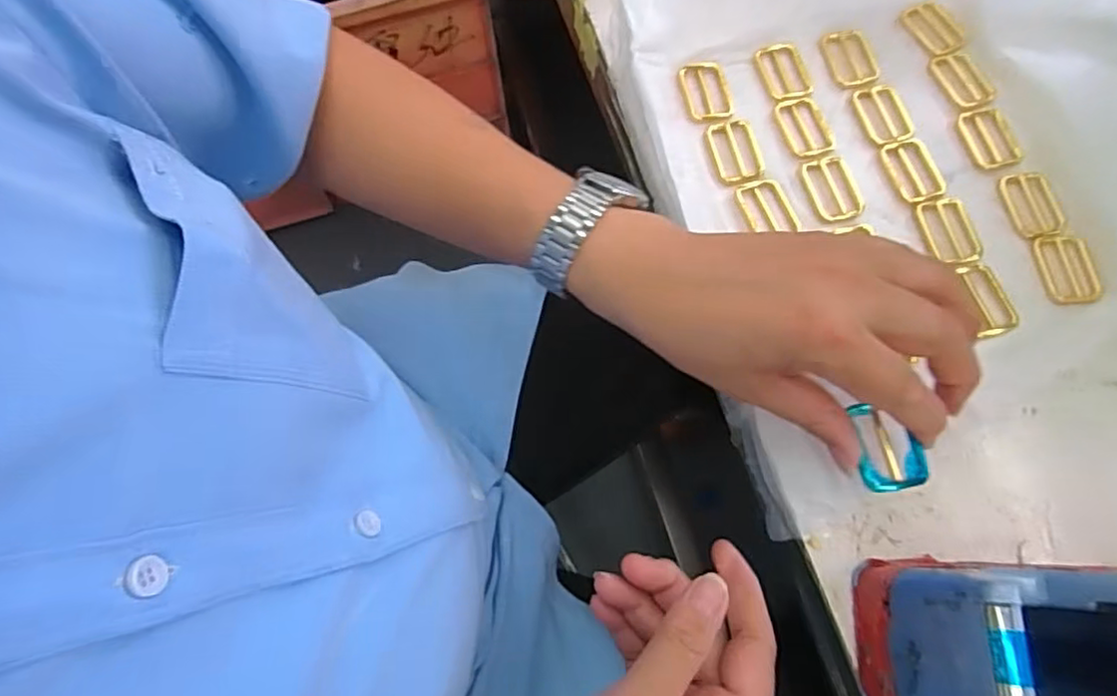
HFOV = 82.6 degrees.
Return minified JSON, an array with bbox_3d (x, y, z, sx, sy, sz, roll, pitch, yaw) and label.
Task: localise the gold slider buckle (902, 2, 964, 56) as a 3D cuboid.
[{"bbox_3d":[0.261,-0.222,0.442,0.024,0.007,0.043,-29,73,-7],"label":"gold slider buckle"}]

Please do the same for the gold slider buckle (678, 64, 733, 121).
[{"bbox_3d":[0.100,-0.170,0.424,0.034,0.006,0.044,-9,71,-8],"label":"gold slider buckle"}]

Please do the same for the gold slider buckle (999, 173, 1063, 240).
[{"bbox_3d":[0.294,-0.089,0.393,0.026,0.006,0.045,-10,71,-1],"label":"gold slider buckle"}]

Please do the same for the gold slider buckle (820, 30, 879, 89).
[{"bbox_3d":[0.198,-0.197,0.433,0.028,0.004,0.045,-14,71,-2],"label":"gold slider buckle"}]

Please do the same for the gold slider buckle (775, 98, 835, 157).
[{"bbox_3d":[0.162,-0.145,0.416,0.027,0.004,0.045,-16,72,-3],"label":"gold slider buckle"}]

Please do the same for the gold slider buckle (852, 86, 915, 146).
[{"bbox_3d":[0.215,-0.153,0.419,0.029,0.006,0.044,-16,71,-3],"label":"gold slider buckle"}]

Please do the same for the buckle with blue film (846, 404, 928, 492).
[{"bbox_3d":[0.162,0.049,0.313,0.029,0.009,0.042,-4,72,-1],"label":"buckle with blue film"}]

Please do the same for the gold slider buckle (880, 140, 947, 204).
[{"bbox_3d":[0.226,-0.113,0.403,0.031,0.004,0.044,-16,72,-3],"label":"gold slider buckle"}]

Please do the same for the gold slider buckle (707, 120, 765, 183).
[{"bbox_3d":[0.115,-0.128,0.411,0.034,0.004,0.046,-8,71,0],"label":"gold slider buckle"}]

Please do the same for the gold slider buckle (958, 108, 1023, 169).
[{"bbox_3d":[0.278,-0.136,0.410,0.028,0.006,0.044,-10,71,-1],"label":"gold slider buckle"}]

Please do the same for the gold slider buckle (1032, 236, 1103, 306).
[{"bbox_3d":[0.305,-0.047,0.378,0.029,0.005,0.045,-6,71,1],"label":"gold slider buckle"}]

